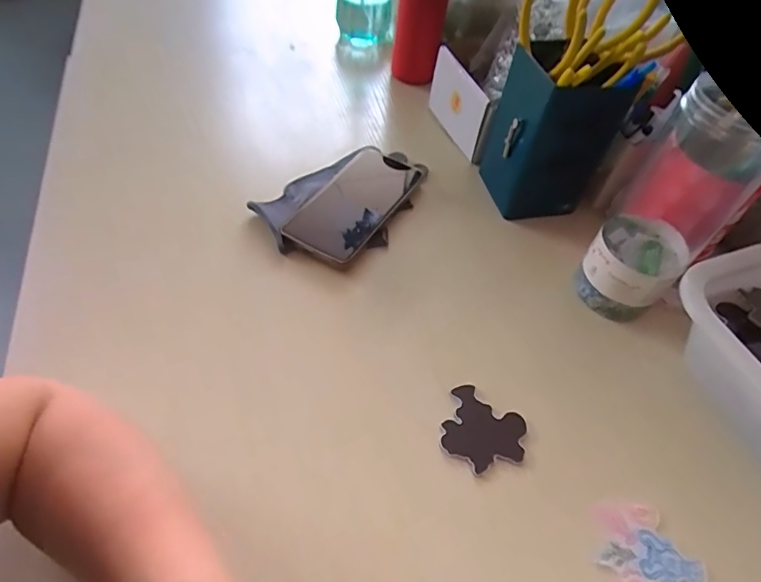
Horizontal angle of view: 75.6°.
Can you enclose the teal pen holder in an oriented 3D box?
[{"bbox_3d":[0.164,-0.152,0.496,0.101,0.143,0.090,-8,52,-13],"label":"teal pen holder"}]

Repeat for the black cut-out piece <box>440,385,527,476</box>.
[{"bbox_3d":[0.077,0.107,0.370,0.064,0.004,0.057,29,53,17],"label":"black cut-out piece"}]

